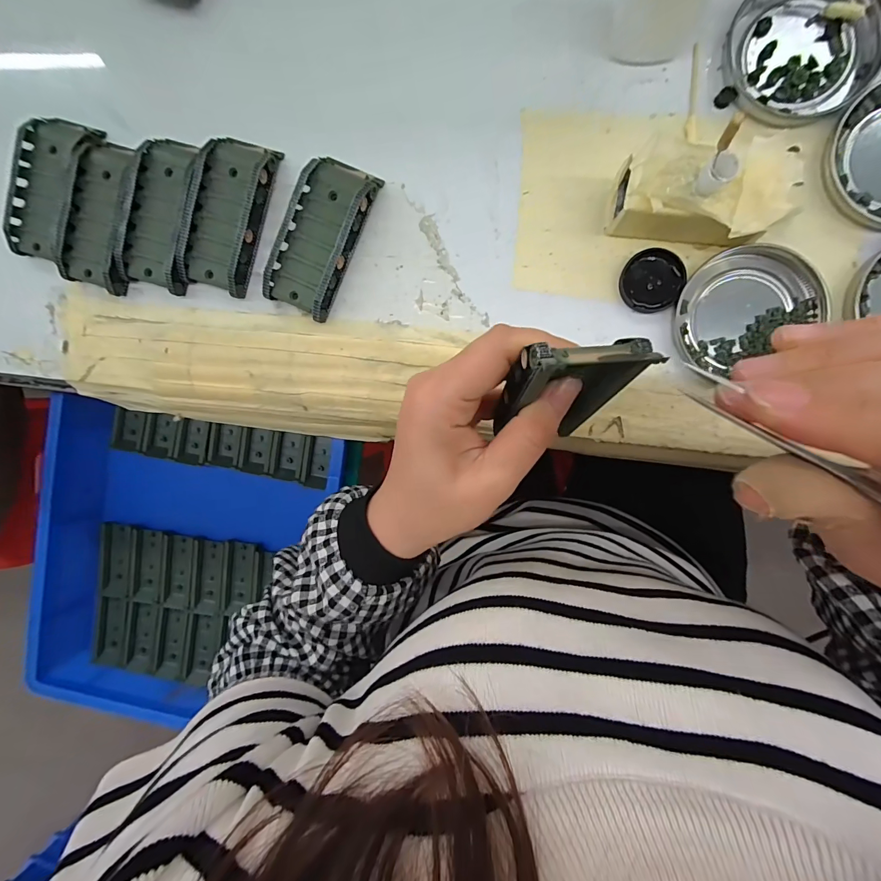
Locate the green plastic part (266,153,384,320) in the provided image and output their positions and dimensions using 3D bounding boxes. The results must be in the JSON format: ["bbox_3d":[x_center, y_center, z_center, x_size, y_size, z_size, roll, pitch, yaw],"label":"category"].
[{"bbox_3d":[-0.077,-0.130,0.255,0.044,0.016,0.095,25,94,4],"label":"green plastic part"}]

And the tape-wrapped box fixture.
[{"bbox_3d":[0.138,-0.133,0.217,0.087,0.045,0.050,5,95,7],"label":"tape-wrapped box fixture"}]

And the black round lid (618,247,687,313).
[{"bbox_3d":[0.126,-0.095,0.239,0.034,0.008,0.035,0,92,6],"label":"black round lid"}]

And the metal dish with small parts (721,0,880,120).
[{"bbox_3d":[0.202,-0.220,0.223,0.075,0.010,0.079,0,92,6],"label":"metal dish with small parts"}]

